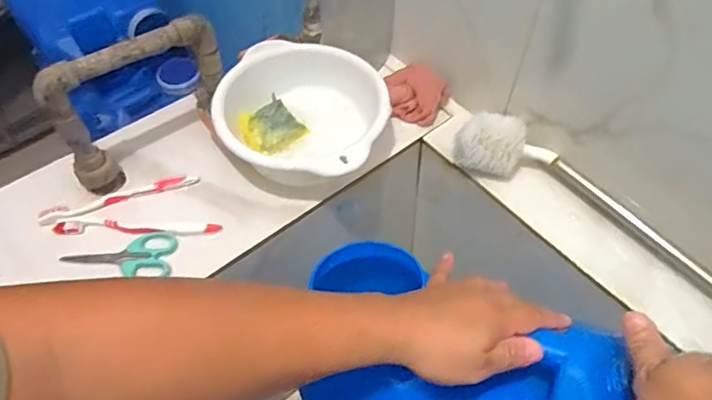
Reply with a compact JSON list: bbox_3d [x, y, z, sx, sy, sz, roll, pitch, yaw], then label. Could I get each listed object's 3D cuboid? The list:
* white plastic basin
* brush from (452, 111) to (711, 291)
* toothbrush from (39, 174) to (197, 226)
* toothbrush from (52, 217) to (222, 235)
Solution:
[{"bbox_3d":[-0.066,-0.097,0.636,0.202,0.083,0.202,0,54,0],"label":"white plastic basin"},{"bbox_3d":[0.354,0.076,0.524,0.596,0.067,0.080,37,62,23],"label":"brush"},{"bbox_3d":[-0.278,-0.002,0.612,0.179,0.020,0.021,-17,56,-11],"label":"toothbrush"},{"bbox_3d":[-0.247,0.029,0.588,0.183,0.012,0.023,0,54,0],"label":"toothbrush"}]

